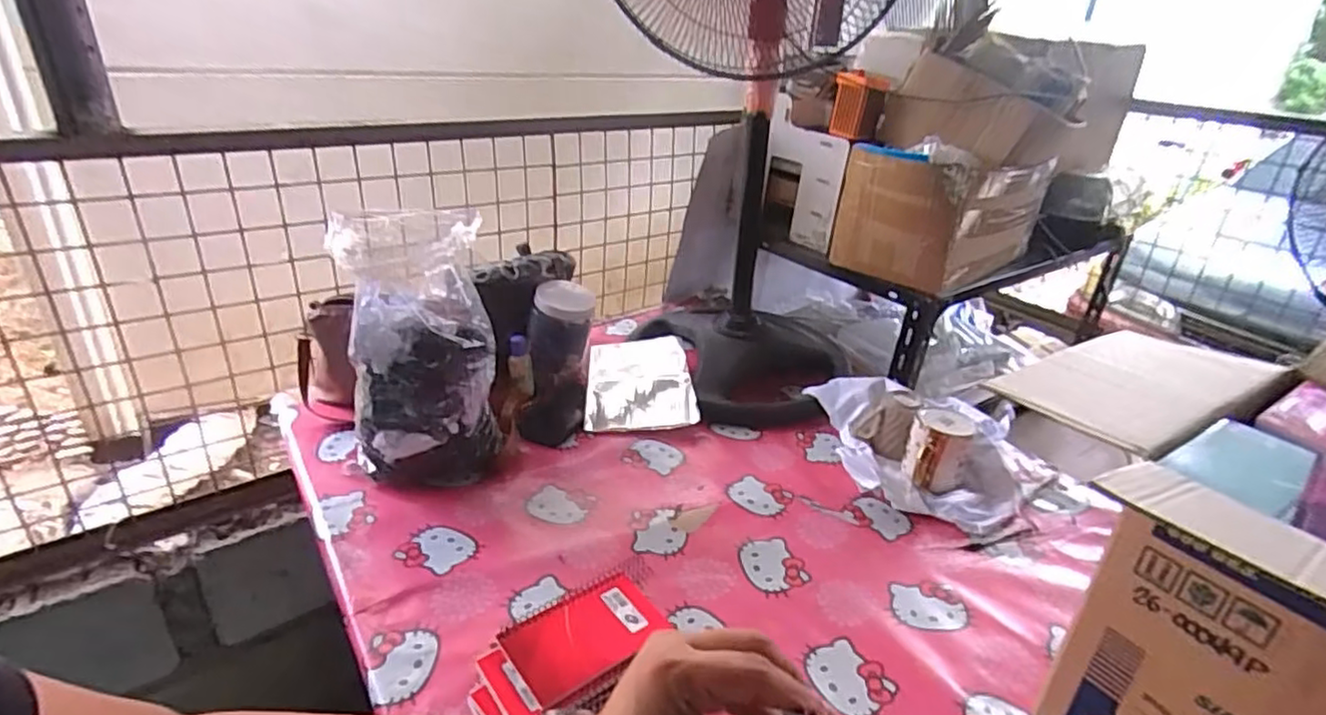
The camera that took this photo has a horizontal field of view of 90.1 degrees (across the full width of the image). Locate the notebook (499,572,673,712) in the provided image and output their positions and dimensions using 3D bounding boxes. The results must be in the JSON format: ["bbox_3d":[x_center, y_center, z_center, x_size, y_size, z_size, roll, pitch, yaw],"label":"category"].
[{"bbox_3d":[-0.067,0.240,0.578,0.130,0.006,0.074,-18,49,-35],"label":"notebook"}]

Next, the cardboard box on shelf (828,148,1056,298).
[{"bbox_3d":[0.527,-0.282,1.249,0.374,0.207,0.244,-21,35,-38],"label":"cardboard box on shelf"}]

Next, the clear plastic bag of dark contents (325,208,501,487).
[{"bbox_3d":[-0.304,-0.004,0.835,0.166,0.324,0.137,-9,29,-21],"label":"clear plastic bag of dark contents"}]

